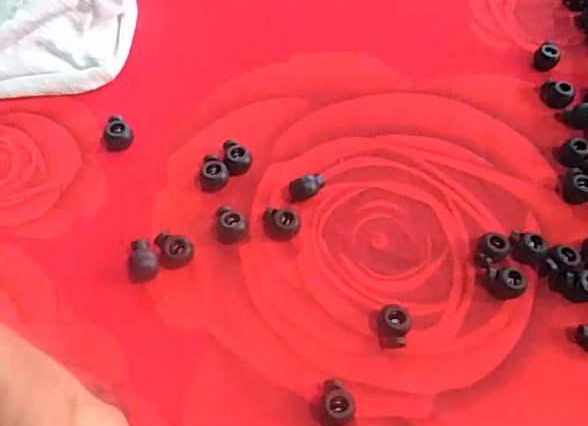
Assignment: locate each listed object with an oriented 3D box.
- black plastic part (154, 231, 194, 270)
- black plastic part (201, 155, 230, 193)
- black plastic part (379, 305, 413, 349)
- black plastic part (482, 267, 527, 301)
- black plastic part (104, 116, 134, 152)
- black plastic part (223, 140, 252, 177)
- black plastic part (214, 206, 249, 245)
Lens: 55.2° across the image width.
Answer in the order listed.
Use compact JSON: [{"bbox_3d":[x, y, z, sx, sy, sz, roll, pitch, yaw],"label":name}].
[{"bbox_3d":[-0.058,0.017,0.275,0.017,0.013,0.016,-14,61,-12],"label":"black plastic part"},{"bbox_3d":[-0.042,-0.021,0.299,0.015,0.011,0.018,-5,60,-8],"label":"black plastic part"},{"bbox_3d":[0.046,0.053,0.262,0.014,0.013,0.016,16,59,5],"label":"black plastic part"},{"bbox_3d":[0.104,0.035,0.276,0.018,0.012,0.012,6,59,-1],"label":"black plastic part"},{"bbox_3d":[-0.096,-0.043,0.308,0.015,0.011,0.016,2,59,-3],"label":"black plastic part"},{"bbox_3d":[-0.031,-0.031,0.306,0.015,0.011,0.018,-5,60,-8],"label":"black plastic part"},{"bbox_3d":[-0.032,0.007,0.283,0.017,0.012,0.014,20,60,8],"label":"black plastic part"}]

